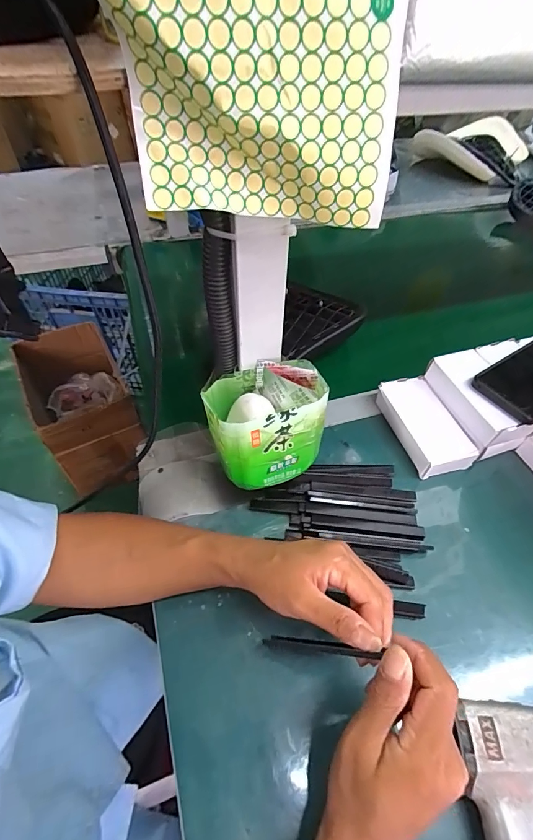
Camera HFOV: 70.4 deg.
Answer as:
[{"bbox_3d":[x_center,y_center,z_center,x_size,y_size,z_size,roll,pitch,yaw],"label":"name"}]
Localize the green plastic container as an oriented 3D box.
[{"bbox_3d":[0.000,0.000,0.360,0.105,0.089,0.082,-14,52,-13],"label":"green plastic container"}]

